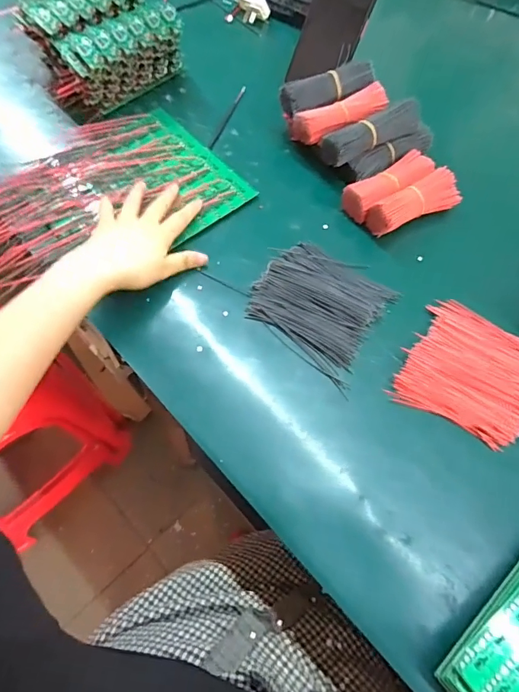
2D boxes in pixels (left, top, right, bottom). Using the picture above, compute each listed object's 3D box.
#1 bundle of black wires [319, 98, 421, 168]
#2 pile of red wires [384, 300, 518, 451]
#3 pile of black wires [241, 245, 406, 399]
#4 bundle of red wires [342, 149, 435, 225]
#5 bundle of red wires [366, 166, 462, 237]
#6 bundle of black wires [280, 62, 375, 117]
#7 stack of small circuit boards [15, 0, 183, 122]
[{"bbox_3d":[0.136,-0.253,0.523,0.126,0.035,0.034,-23,68,-14],"label":"bundle of black wires"},{"bbox_3d":[0.216,0.024,0.436,0.128,0.010,0.139,34,67,12],"label":"pile of red wires"},{"bbox_3d":[0.061,-0.043,0.461,0.131,0.013,0.124,32,66,11],"label":"pile of black wires"},{"bbox_3d":[0.155,-0.191,0.531,0.124,0.033,0.042,-32,70,-17],"label":"bundle of red wires"},{"bbox_3d":[0.180,-0.165,0.512,0.120,0.042,0.039,-27,69,-15],"label":"bundle of red wires"},{"bbox_3d":[0.085,-0.321,0.544,0.116,0.031,0.041,-23,68,-14],"label":"bundle of black wires"},{"bbox_3d":[-0.200,-0.390,0.562,0.161,0.085,0.147,-40,73,-20],"label":"stack of small circuit boards"}]

